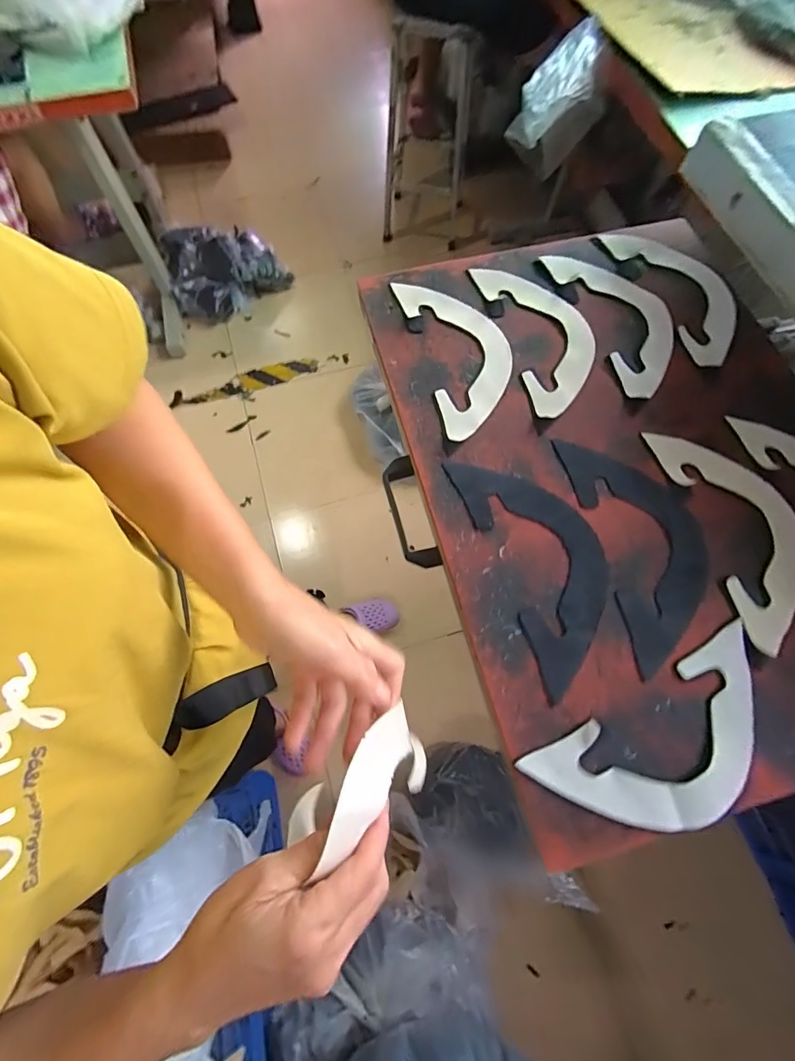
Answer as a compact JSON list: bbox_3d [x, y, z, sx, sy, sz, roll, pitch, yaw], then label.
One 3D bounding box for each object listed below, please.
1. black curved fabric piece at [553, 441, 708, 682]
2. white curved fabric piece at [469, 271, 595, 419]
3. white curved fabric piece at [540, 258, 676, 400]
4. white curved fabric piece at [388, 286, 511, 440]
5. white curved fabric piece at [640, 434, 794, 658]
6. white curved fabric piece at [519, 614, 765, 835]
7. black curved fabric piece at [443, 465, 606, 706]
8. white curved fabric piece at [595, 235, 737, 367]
[{"bbox_3d":[0.274,0.010,0.471,0.118,0.004,0.253,-11,71,-4],"label":"black curved fabric piece"},{"bbox_3d":[0.196,-0.260,0.562,0.118,0.007,0.242,-14,71,-5],"label":"white curved fabric piece"},{"bbox_3d":[0.306,-0.291,0.572,0.124,0.009,0.245,-19,71,-7],"label":"white curved fabric piece"},{"bbox_3d":[0.085,-0.231,0.550,0.116,0.011,0.247,-14,71,-5],"label":"white curved fabric piece"},{"bbox_3d":[0.386,-0.008,0.470,0.119,0.011,0.252,-13,71,-5],"label":"white curved fabric piece"},{"bbox_3d":[0.254,0.203,0.396,0.255,0.006,0.116,-27,73,-9],"label":"white curved fabric piece"},{"bbox_3d":[0.160,0.025,0.461,0.122,0.005,0.256,-19,72,-7],"label":"black curved fabric piece"},{"bbox_3d":[0.395,-0.333,0.589,0.118,0.010,0.241,-21,73,-9],"label":"white curved fabric piece"}]

